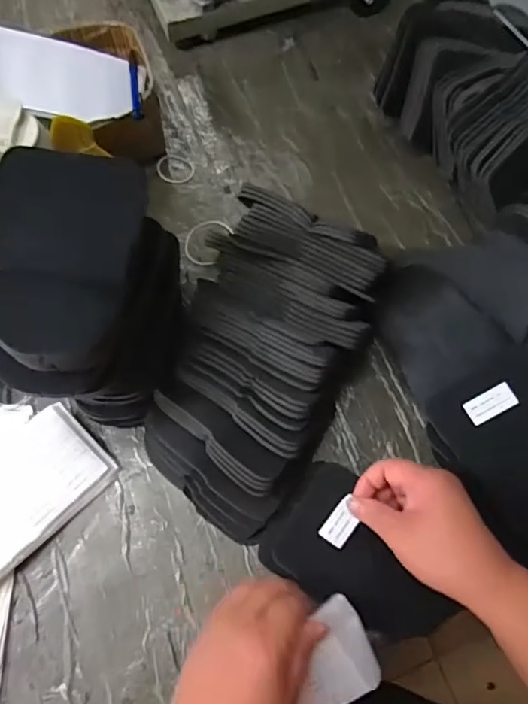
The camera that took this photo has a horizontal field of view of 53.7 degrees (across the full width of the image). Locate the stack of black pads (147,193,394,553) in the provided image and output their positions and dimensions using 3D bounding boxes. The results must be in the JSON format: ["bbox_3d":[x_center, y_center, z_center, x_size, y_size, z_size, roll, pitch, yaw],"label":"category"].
[{"bbox_3d":[-0.003,-0.002,0.495,0.172,0.096,0.302,28,72,7],"label":"stack of black pads"}]

